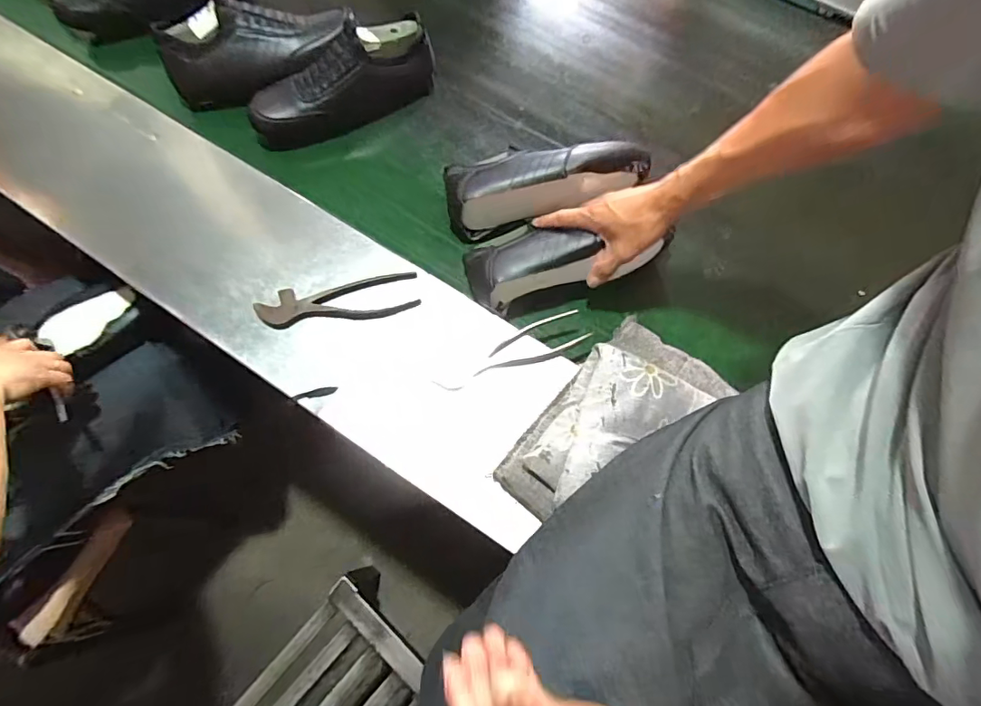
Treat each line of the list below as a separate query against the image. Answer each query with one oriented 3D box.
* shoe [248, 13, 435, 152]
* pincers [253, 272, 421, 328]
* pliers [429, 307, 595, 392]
[{"bbox_3d":[-0.217,-0.397,0.734,0.271,0.106,0.099,-20,71,-8],"label":"shoe"},{"bbox_3d":[-0.187,-0.062,0.623,0.194,0.010,0.055,-9,70,-4],"label":"pincers"},{"bbox_3d":[0.025,0.000,0.602,0.189,0.012,0.047,-21,71,-8],"label":"pliers"}]

